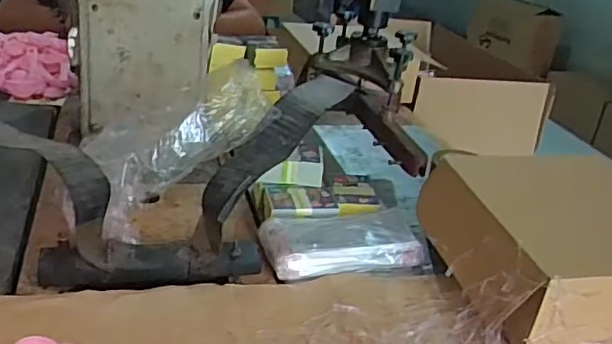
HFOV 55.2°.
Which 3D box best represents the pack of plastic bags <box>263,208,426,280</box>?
[{"bbox_3d":[0.052,0.086,0.745,0.216,0.035,0.106,-4,27,-23],"label":"pack of plastic bags"}]

